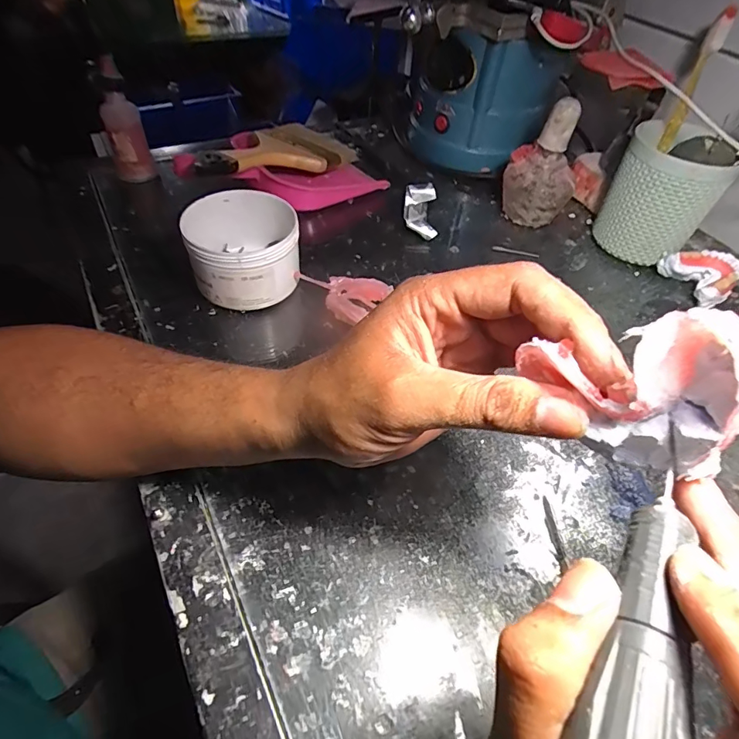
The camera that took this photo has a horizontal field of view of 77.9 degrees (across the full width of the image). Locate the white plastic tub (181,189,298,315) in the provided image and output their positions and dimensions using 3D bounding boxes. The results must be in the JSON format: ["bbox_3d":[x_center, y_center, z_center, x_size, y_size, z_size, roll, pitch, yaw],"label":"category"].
[{"bbox_3d":[-0.108,-0.101,0.395,0.088,0.063,0.094,3,50,-3],"label":"white plastic tub"}]

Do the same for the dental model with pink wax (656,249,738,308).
[{"bbox_3d":[0.323,-0.088,0.443,0.054,0.035,0.061,-11,52,-14],"label":"dental model with pink wax"}]

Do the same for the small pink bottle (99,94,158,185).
[{"bbox_3d":[-0.262,-0.249,0.494,0.041,0.075,0.049,-18,54,-19],"label":"small pink bottle"}]

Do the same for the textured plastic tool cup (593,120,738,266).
[{"bbox_3d":[0.285,-0.171,0.449,0.091,0.103,0.080,30,54,18],"label":"textured plastic tool cup"}]

